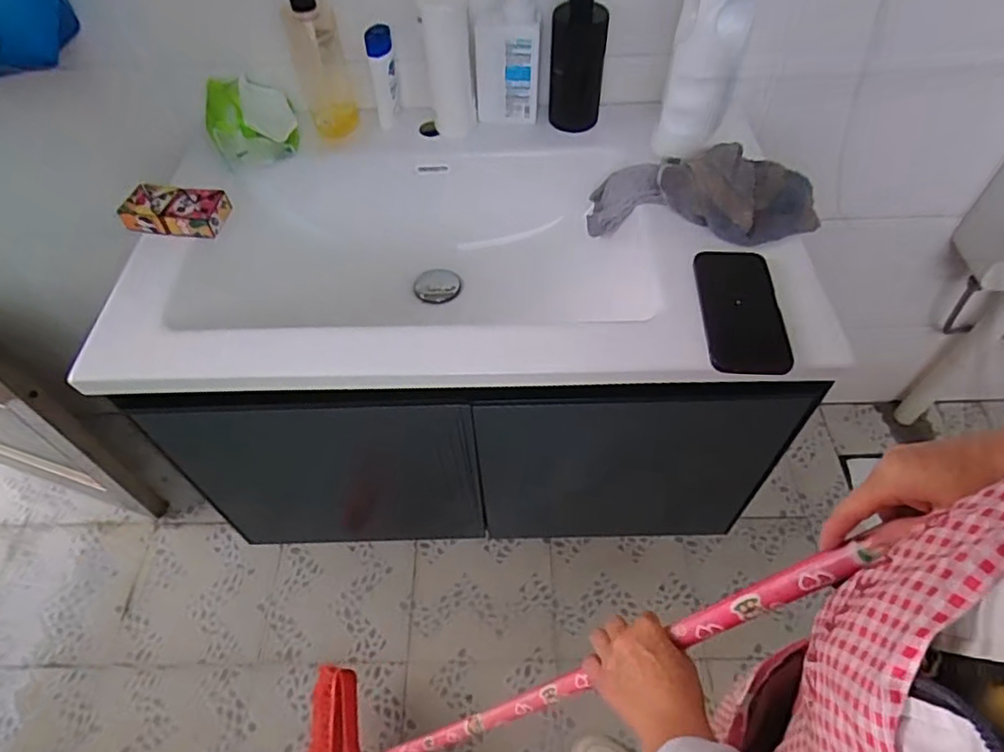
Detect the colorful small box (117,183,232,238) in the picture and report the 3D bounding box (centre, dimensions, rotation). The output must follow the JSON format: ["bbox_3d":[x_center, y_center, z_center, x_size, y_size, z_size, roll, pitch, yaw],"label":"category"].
[{"bbox_3d":[-0.400,-0.203,0.734,0.116,0.030,0.064,10,53,6],"label":"colorful small box"}]

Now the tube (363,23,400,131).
[{"bbox_3d":[-0.157,-0.394,0.808,0.033,0.141,0.029,-12,54,-10],"label":"tube"}]

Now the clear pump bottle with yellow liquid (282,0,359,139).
[{"bbox_3d":[-0.235,-0.420,0.770,0.073,0.216,0.053,-19,56,-15],"label":"clear pump bottle with yellow liquid"}]

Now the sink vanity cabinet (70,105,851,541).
[{"bbox_3d":[-0.033,-0.055,0.907,0.788,0.447,0.472,0,53,-1],"label":"sink vanity cabinet"}]

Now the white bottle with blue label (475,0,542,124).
[{"bbox_3d":[0.008,-0.415,0.785,0.083,0.166,0.042,1,53,0],"label":"white bottle with blue label"}]

